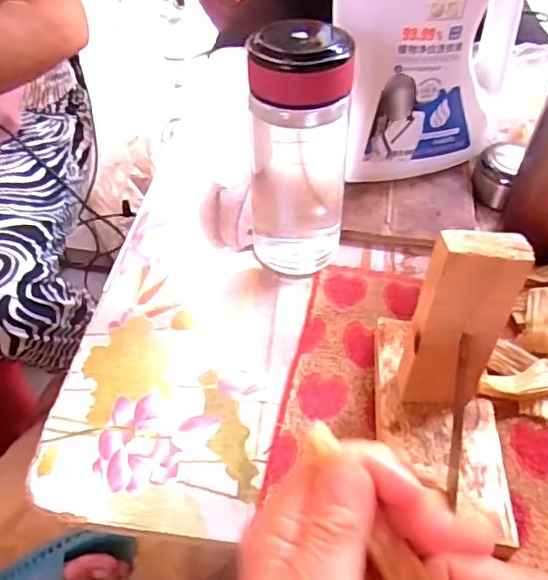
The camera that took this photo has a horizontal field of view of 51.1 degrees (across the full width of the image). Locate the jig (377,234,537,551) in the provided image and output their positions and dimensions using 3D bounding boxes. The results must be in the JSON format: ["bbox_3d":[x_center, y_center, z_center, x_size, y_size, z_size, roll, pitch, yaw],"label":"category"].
[{"bbox_3d":[0.099,0.042,0.310,0.070,0.131,0.138,3,47,3],"label":"jig"}]

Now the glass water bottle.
[{"bbox_3d":[0.019,-0.084,0.404,0.069,0.173,0.068,-3,47,-3],"label":"glass water bottle"}]

